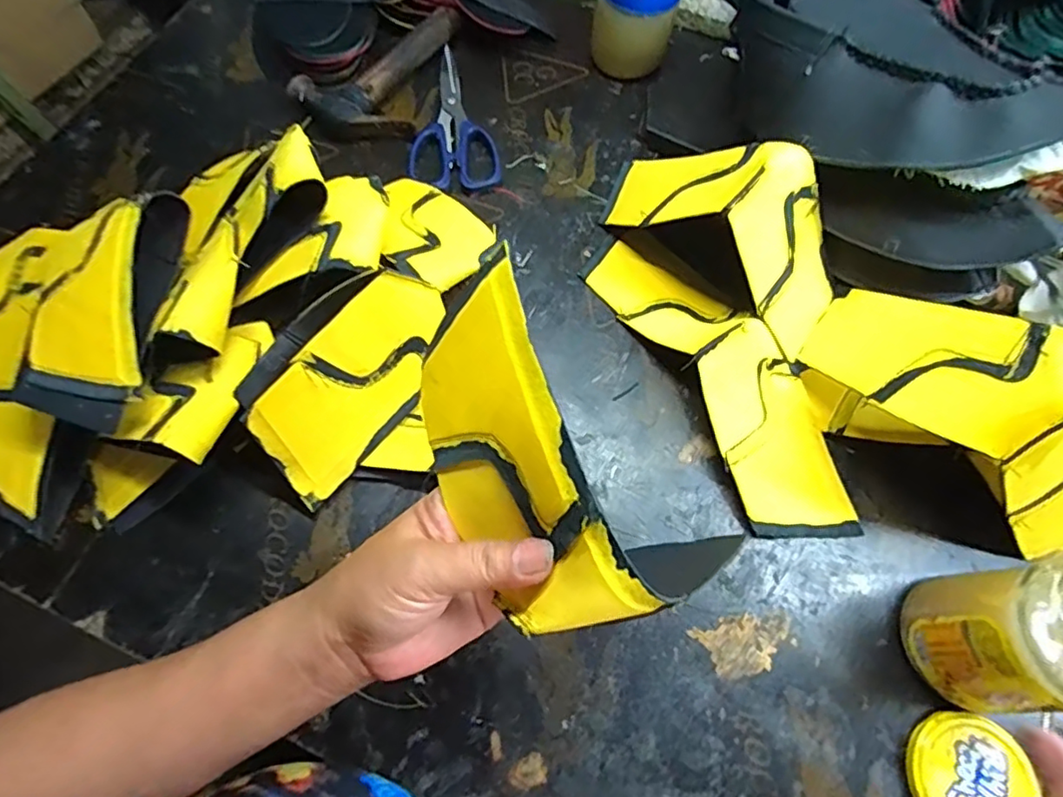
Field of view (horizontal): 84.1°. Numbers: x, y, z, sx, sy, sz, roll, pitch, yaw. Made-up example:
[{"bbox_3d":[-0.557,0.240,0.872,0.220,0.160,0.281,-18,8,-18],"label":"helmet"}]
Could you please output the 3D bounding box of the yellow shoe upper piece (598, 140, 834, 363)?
[{"bbox_3d":[0.150,-0.135,0.453,0.087,0.111,0.222,-40,73,-17],"label":"yellow shoe upper piece"}]

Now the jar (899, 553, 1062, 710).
[{"bbox_3d":[0.279,0.131,0.326,0.081,0.130,0.076,-3,66,-3],"label":"jar"}]

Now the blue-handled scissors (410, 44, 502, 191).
[{"bbox_3d":[-0.076,-0.262,0.555,0.080,0.011,0.170,-5,67,-4],"label":"blue-handled scissors"}]

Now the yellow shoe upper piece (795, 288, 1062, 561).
[{"bbox_3d":[0.285,0.011,0.374,0.092,0.133,0.218,-40,73,-17],"label":"yellow shoe upper piece"}]

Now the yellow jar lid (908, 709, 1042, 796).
[{"bbox_3d":[0.257,0.224,0.345,0.068,0.015,0.070,1,66,-1],"label":"yellow jar lid"}]

